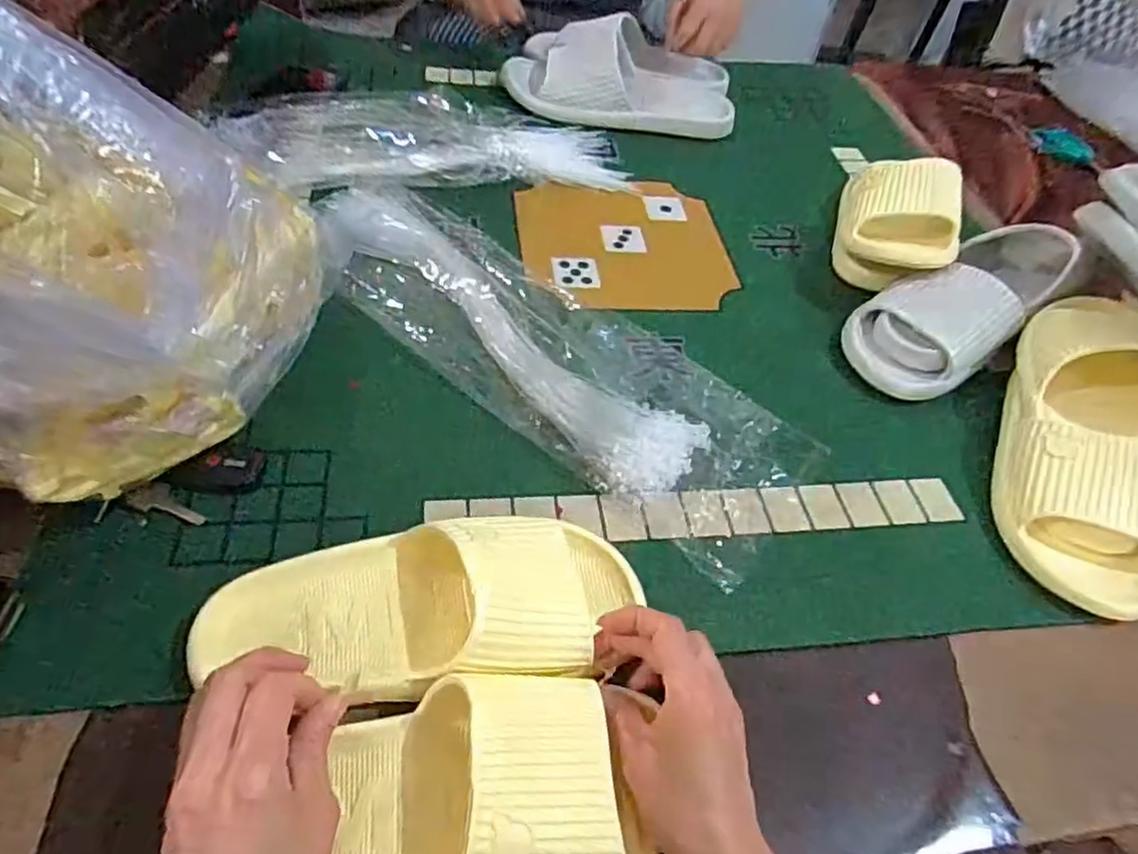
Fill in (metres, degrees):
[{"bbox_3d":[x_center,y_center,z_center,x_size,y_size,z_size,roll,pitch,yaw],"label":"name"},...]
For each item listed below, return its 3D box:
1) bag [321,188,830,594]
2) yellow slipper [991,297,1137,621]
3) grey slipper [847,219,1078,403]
[{"bbox_3d":[-0.030,-0.075,0.547,0.476,0.036,0.161,35,53,18],"label":"bag"},{"bbox_3d":[0.388,0.006,0.498,0.103,0.079,0.265,18,68,9],"label":"yellow slipper"},{"bbox_3d":[0.356,-0.118,0.602,0.257,0.080,0.106,-31,64,-27],"label":"grey slipper"}]

